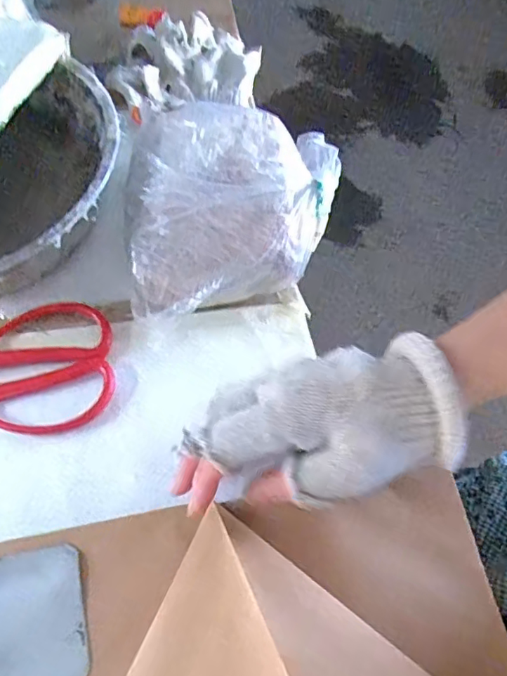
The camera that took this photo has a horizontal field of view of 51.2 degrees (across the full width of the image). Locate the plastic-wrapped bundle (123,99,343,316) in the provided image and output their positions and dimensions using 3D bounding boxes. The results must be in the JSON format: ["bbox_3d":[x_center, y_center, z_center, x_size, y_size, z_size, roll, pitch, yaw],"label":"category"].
[{"bbox_3d":[-0.017,-0.095,0.397,0.149,0.067,0.175,7,63,4],"label":"plastic-wrapped bundle"}]

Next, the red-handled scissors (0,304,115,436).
[{"bbox_3d":[-0.190,0.027,0.368,0.178,0.007,0.092,-8,63,-4],"label":"red-handled scissors"}]

